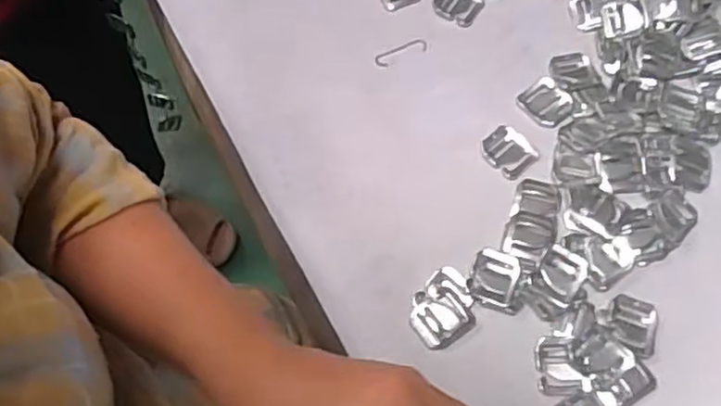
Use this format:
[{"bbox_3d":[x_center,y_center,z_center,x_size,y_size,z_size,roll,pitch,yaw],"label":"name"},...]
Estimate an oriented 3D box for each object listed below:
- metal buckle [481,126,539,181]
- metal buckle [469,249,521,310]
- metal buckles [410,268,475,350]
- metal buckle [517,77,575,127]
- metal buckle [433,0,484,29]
[{"bbox_3d":[0.103,-0.036,0.474,0.031,0.005,0.036,-39,70,-15],"label":"metal buckle"},{"bbox_3d":[0.086,0.047,0.432,0.029,0.004,0.037,11,66,7],"label":"metal buckle"},{"bbox_3d":[0.053,0.068,0.429,0.044,0.008,0.039,-39,70,-15],"label":"metal buckles"},{"bbox_3d":[0.134,-0.073,0.489,0.033,0.004,0.034,-41,70,-15],"label":"metal buckle"},{"bbox_3d":[0.077,-0.157,0.533,0.035,0.004,0.034,30,70,15],"label":"metal buckle"}]

